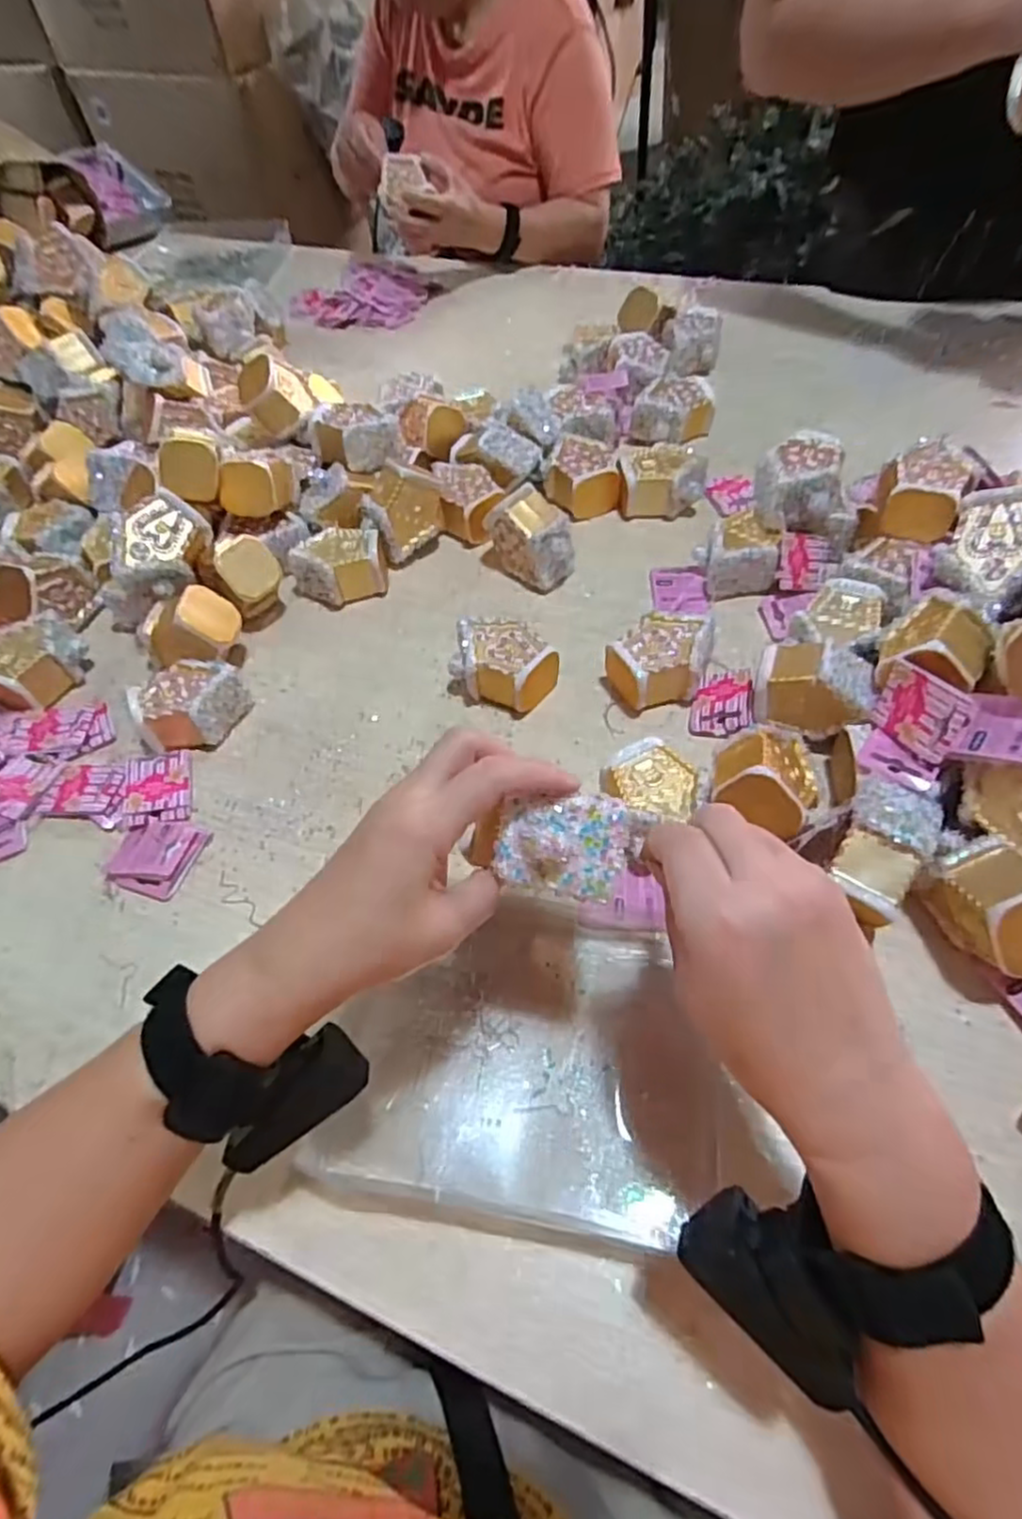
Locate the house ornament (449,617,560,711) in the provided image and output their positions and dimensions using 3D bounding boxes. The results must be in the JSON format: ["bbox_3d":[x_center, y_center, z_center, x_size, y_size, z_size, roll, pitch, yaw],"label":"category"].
[{"bbox_3d":[-0.006,-0.075,0.565,0.082,0.049,0.056,21,60,19],"label":"house ornament"}]

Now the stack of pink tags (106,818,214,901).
[{"bbox_3d":[-0.259,0.070,0.512,0.057,0.009,0.057,13,58,14],"label":"stack of pink tags"}]

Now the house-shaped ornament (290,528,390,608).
[{"bbox_3d":[-0.160,-0.177,0.648,0.084,0.051,0.055,-16,55,-5],"label":"house-shaped ornament"}]

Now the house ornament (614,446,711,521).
[{"bbox_3d":[0.147,-0.268,0.684,0.084,0.051,0.062,5,56,9],"label":"house ornament"}]

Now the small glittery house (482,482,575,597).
[{"bbox_3d":[0.020,-0.202,0.635,0.074,0.071,0.050,37,66,26],"label":"small glittery house"}]

